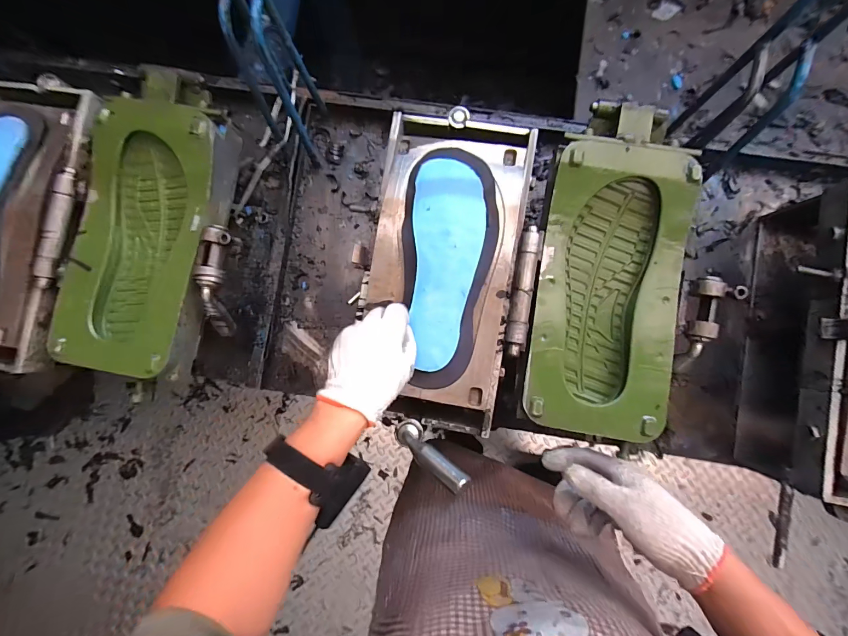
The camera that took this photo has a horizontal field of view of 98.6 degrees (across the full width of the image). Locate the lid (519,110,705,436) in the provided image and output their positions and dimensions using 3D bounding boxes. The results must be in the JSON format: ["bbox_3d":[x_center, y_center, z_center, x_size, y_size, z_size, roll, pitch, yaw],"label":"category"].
[{"bbox_3d":[0.228,-0.056,0.450,0.163,0.060,0.388,8,87,9],"label":"lid"}]

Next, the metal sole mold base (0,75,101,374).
[{"bbox_3d":[-0.566,-0.136,0.485,0.206,0.065,0.405,10,87,9],"label":"metal sole mold base"}]

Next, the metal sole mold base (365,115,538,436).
[{"bbox_3d":[0.025,-0.067,0.443,0.196,0.048,0.398,8,87,9],"label":"metal sole mold base"}]

